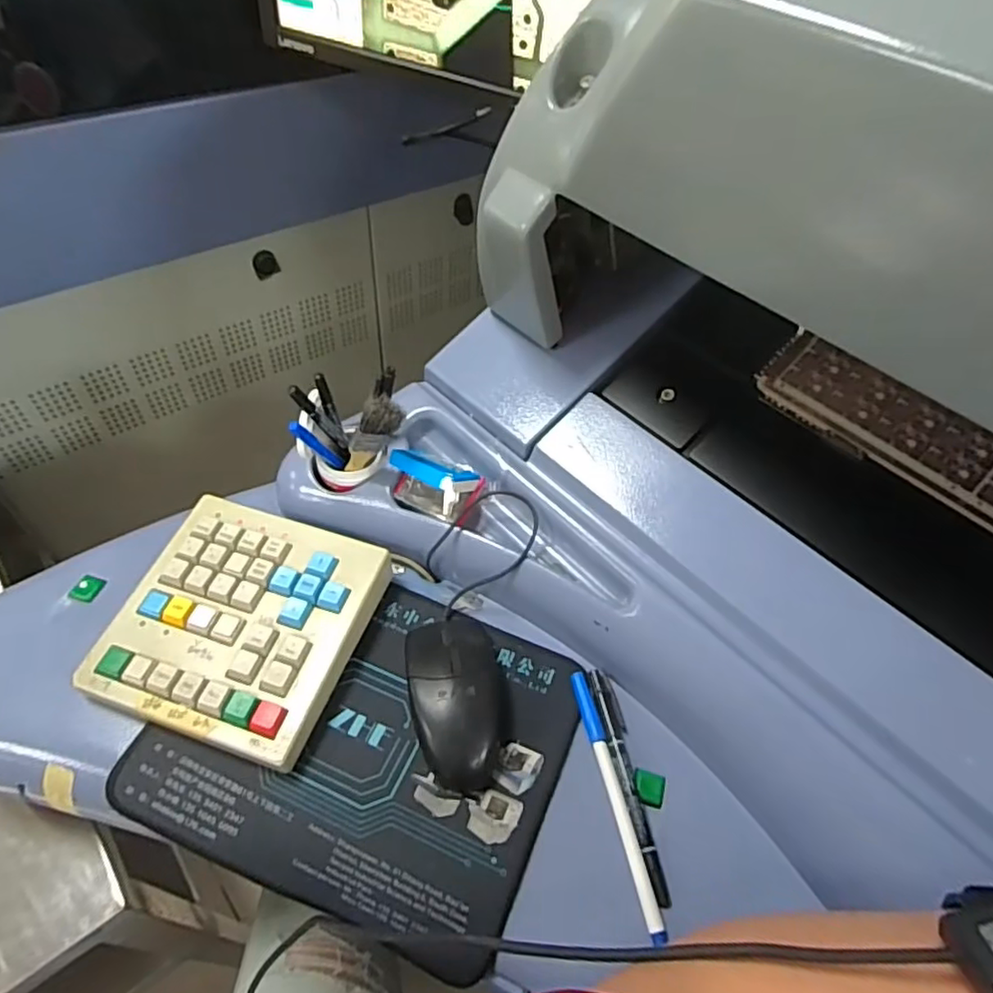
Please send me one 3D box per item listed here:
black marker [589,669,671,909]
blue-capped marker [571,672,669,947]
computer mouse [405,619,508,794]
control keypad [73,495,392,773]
[{"bbox_3d":[0.085,0.179,0.411,0.018,0.008,0.141,-6,52,-10],"label":"black marker"},{"bbox_3d":[0.074,0.185,0.399,0.012,0.009,0.155,-8,52,-12],"label":"blue-capped marker"},{"bbox_3d":[-0.025,0.130,0.427,0.061,0.033,0.113,-7,52,-11],"label":"computer mouse"},{"bbox_3d":[-0.178,0.083,0.446,0.158,0.028,0.159,17,52,8],"label":"control keypad"}]

